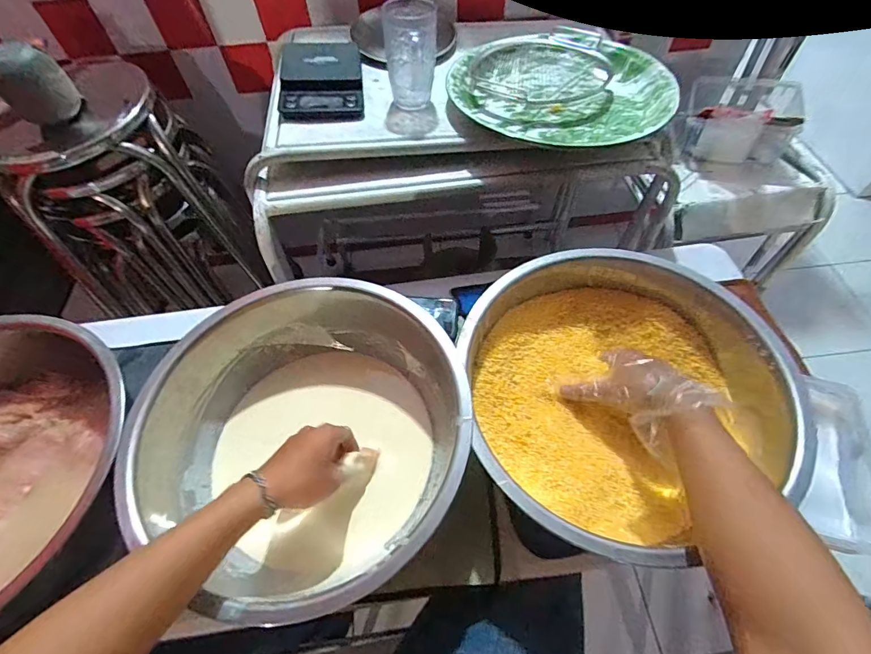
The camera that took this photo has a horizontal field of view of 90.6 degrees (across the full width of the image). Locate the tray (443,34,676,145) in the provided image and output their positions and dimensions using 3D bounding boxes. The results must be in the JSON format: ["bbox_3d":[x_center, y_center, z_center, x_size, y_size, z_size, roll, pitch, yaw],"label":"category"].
[{"bbox_3d":[0.195,-0.390,0.685,0.325,0.039,0.295,7,58,7],"label":"tray"}]

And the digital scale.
[{"bbox_3d":[-0.180,-0.395,0.687,0.124,0.039,0.177,-6,58,-2],"label":"digital scale"}]

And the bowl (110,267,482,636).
[{"bbox_3d":[-0.141,0.125,0.505,0.350,0.126,0.329,-1,58,2],"label":"bowl"}]

